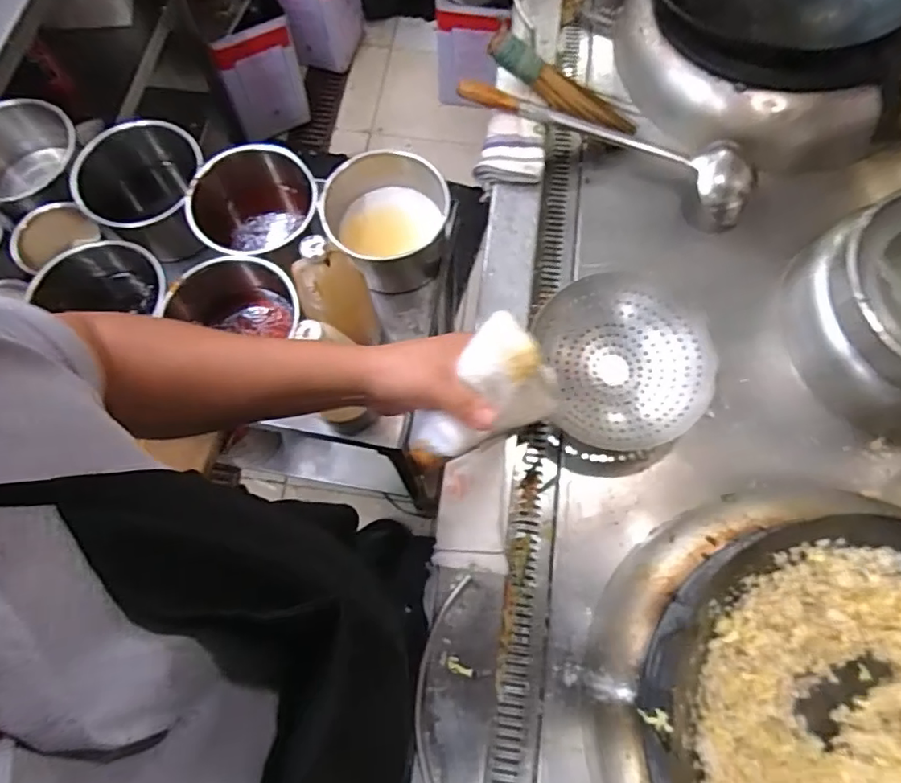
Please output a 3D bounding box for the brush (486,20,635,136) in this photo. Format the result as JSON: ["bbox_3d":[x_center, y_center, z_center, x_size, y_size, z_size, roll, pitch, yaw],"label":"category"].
[{"bbox_3d":[0.191,-0.512,0.965,0.282,0.037,0.057,26,71,-15],"label":"brush"}]

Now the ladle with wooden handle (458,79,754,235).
[{"bbox_3d":[0.265,-0.425,0.961,0.507,0.110,0.118,20,72,7],"label":"ladle with wooden handle"}]

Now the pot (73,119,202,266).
[{"bbox_3d":[-0.454,-0.288,0.842,0.162,0.116,0.169,0,71,0],"label":"pot"}]

